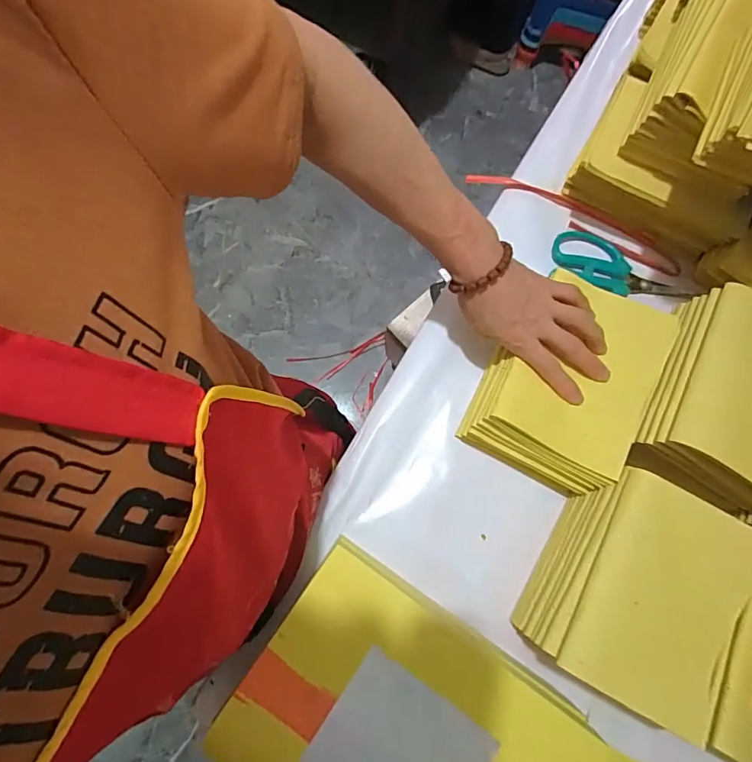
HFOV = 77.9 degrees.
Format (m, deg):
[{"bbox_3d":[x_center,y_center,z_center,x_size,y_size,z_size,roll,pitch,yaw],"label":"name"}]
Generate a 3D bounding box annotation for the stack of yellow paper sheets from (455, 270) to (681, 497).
[{"bbox_3d":[0.172,0.000,0.428,0.129,0.062,0.180,28,78,5],"label":"stack of yellow paper sheets"}]

